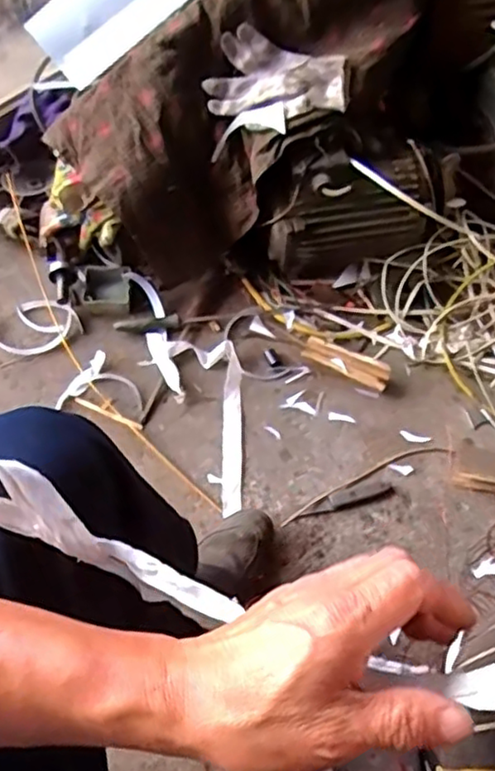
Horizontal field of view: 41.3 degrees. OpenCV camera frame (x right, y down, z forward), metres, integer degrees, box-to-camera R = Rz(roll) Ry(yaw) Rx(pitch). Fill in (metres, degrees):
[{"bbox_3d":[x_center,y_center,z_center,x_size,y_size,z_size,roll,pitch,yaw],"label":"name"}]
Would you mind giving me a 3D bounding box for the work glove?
[{"bbox_3d":[0.037,-0.414,0.890,0.187,0.055,0.113,17,84,16],"label":"work glove"}]

